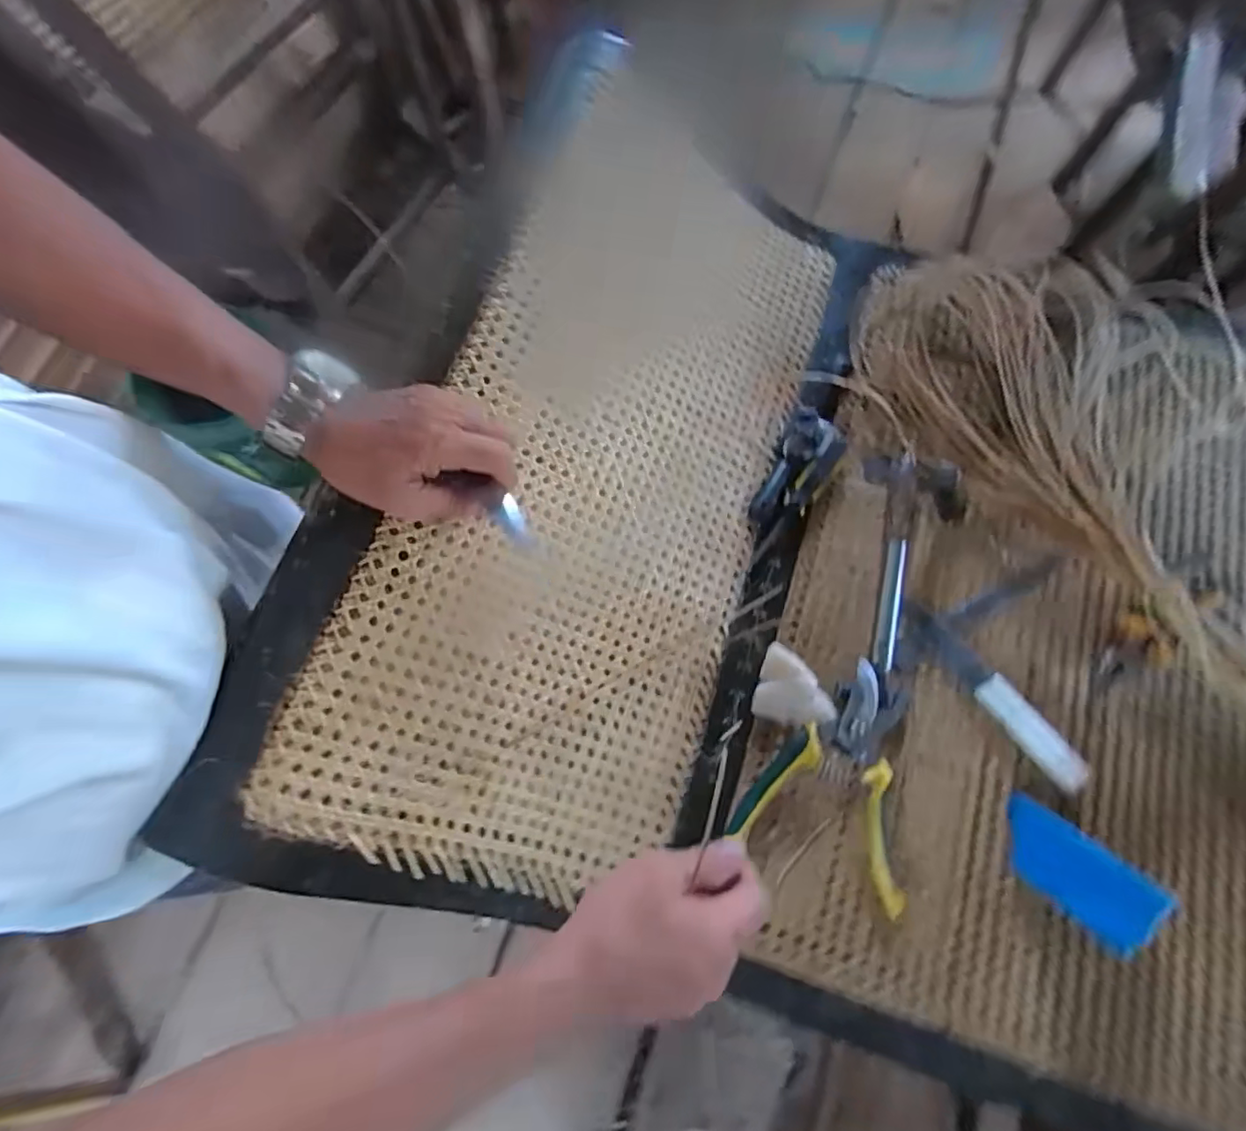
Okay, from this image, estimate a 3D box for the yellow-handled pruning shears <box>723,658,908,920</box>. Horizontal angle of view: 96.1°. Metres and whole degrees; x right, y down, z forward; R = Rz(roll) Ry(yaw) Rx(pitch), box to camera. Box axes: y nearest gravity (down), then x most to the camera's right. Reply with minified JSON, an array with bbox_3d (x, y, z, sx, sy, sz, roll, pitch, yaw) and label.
[{"bbox_3d":[0.179,0.166,0.455,0.135,0.032,0.165,23,75,4],"label":"yellow-handled pruning shears"}]

